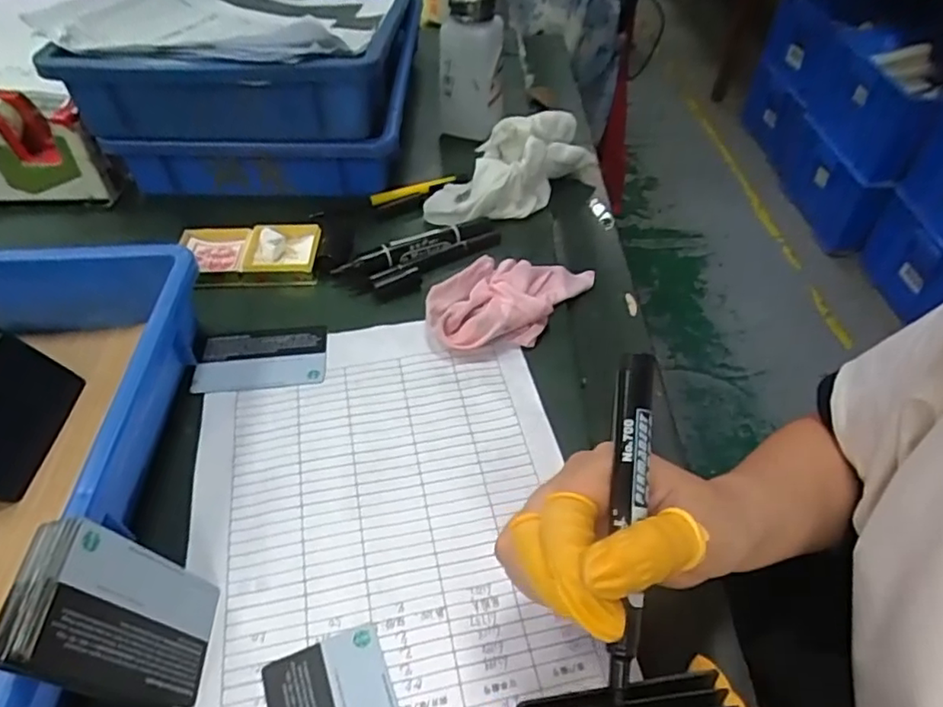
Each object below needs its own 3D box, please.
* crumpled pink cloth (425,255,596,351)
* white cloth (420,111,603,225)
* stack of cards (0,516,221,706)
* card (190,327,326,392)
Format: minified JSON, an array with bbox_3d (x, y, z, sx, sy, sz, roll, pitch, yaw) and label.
[{"bbox_3d":[0.034,-0.045,0.437,0.068,0.027,0.137,37,56,28],"label":"crumpled pink cloth"},{"bbox_3d":[0.038,-0.170,0.531,0.075,0.059,0.175,35,56,27],"label":"white cloth"},{"bbox_3d":[-0.147,0.112,0.254,0.015,0.089,0.057,-17,48,14],"label":"stack of cards"},{"bbox_3d":[-0.142,0.003,0.410,0.084,0.004,0.050,-4,48,-3],"label":"card"}]

